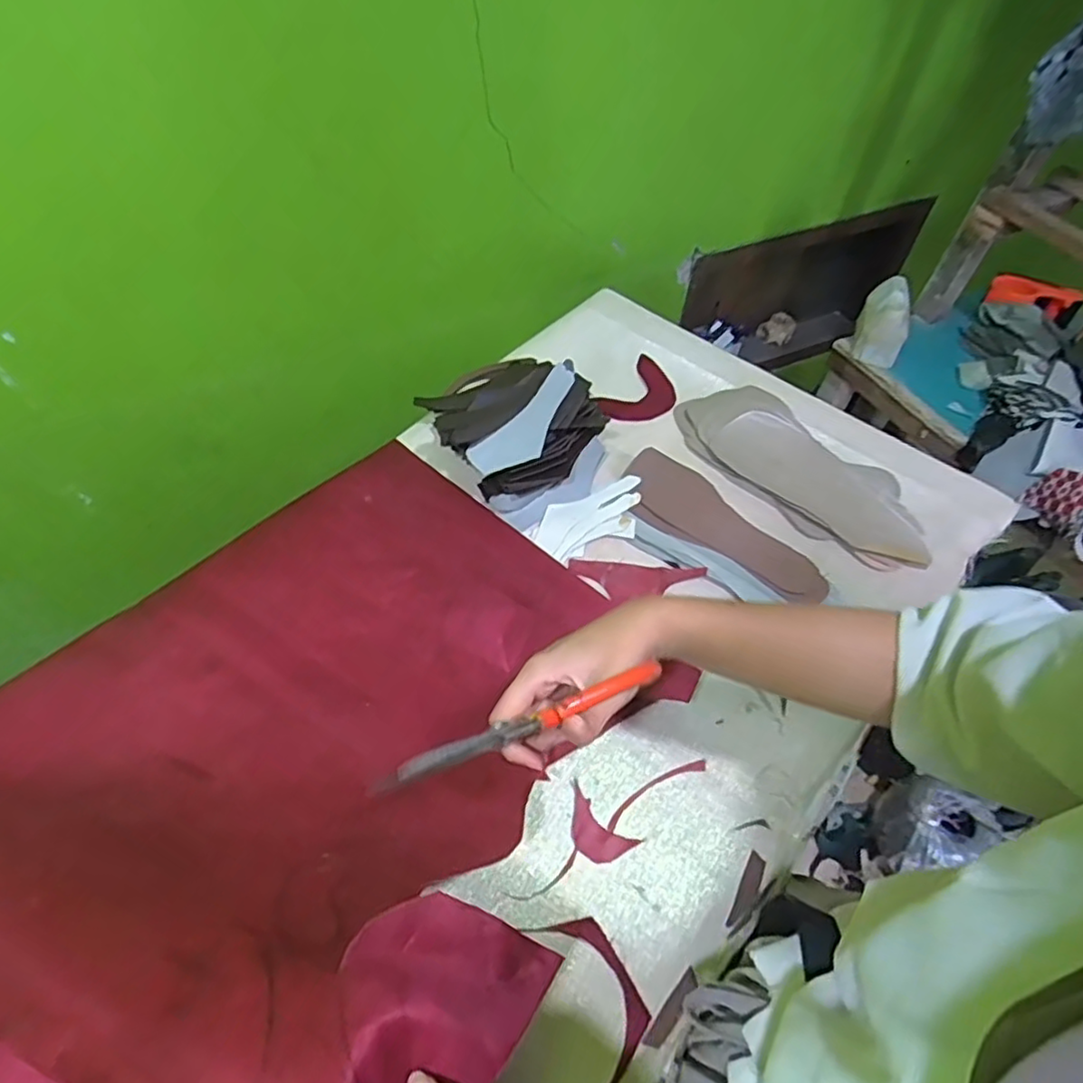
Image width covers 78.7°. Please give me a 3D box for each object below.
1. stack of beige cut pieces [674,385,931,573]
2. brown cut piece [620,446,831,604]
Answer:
[{"bbox_3d":[0.306,-0.089,0.777,0.131,0.026,0.319,-38,64,-26],"label":"stack of beige cut pieces"},{"bbox_3d":[0.203,-0.023,0.736,0.252,0.007,0.100,32,59,18],"label":"brown cut piece"}]

